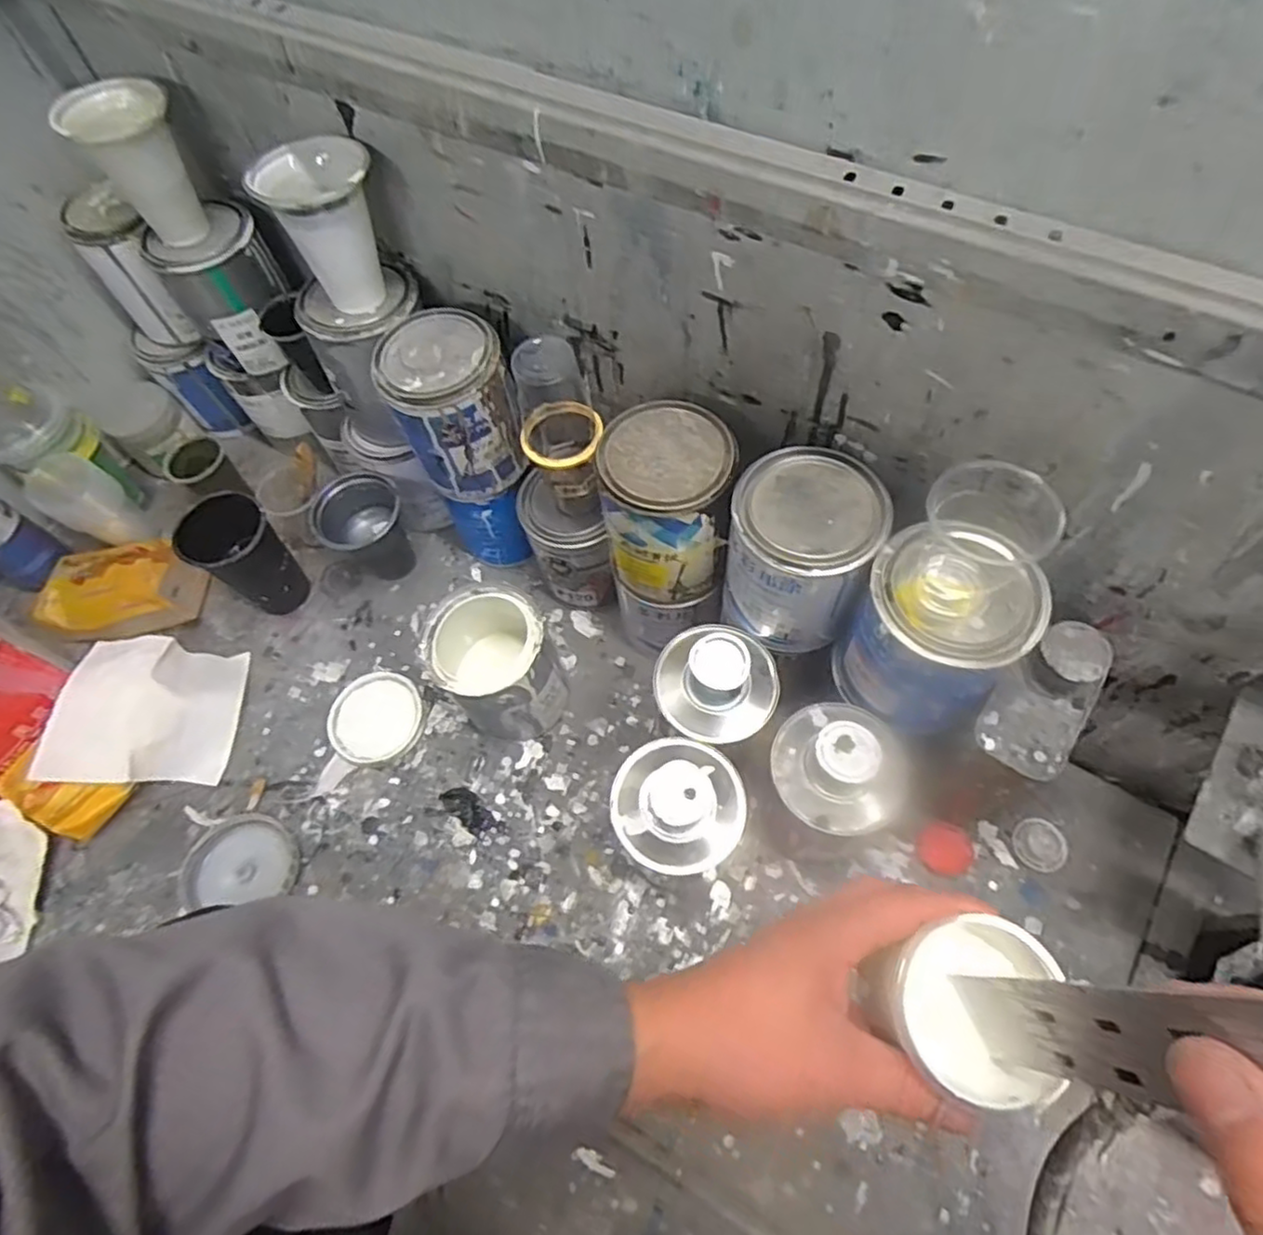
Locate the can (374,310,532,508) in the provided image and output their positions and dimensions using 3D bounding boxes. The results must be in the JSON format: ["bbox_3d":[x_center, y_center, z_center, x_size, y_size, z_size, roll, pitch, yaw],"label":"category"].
[{"bbox_3d":[-0.159,-0.189,0.635,0.104,0.136,0.110,-22,63,-8],"label":"can"}]

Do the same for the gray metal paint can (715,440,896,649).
[{"bbox_3d":[0.126,-0.045,0.536,0.101,0.126,0.095,-2,62,3],"label":"gray metal paint can"}]

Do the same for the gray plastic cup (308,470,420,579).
[{"bbox_3d":[-0.277,-0.088,0.750,0.084,0.116,0.083,-2,62,3],"label":"gray plastic cup"}]

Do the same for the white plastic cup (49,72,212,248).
[{"bbox_3d":[-0.444,-0.415,0.630,0.084,0.111,0.092,-2,62,3],"label":"white plastic cup"}]

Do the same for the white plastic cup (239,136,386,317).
[{"bbox_3d":[-0.243,-0.318,0.573,0.089,0.106,0.081,-27,64,-10],"label":"white plastic cup"}]

